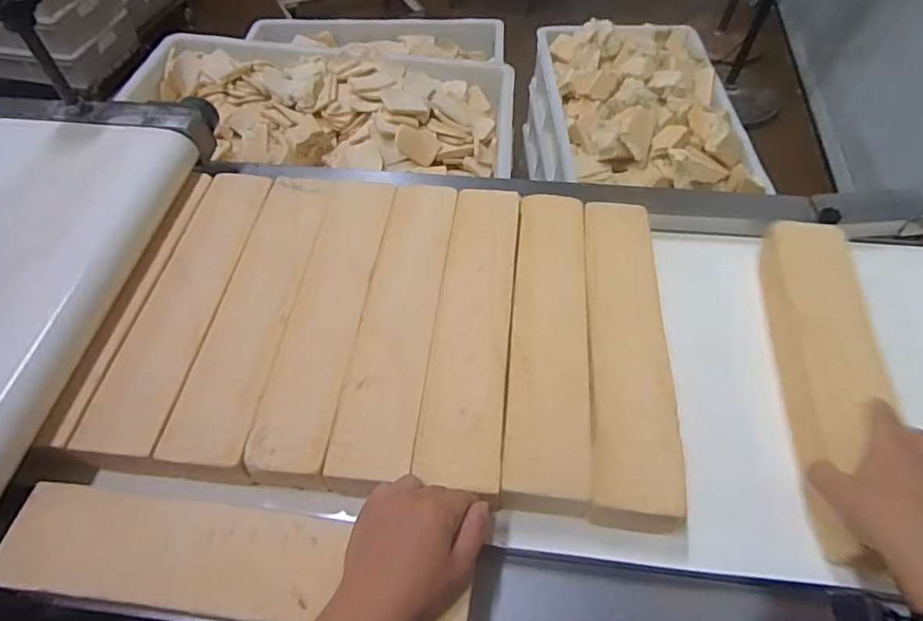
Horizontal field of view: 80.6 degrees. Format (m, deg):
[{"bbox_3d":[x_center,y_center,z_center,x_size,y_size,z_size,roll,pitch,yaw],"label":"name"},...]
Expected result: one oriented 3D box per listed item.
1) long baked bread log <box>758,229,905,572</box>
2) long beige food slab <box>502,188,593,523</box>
[{"bbox_3d":[0.355,0.059,0.528,0.073,0.064,0.344,9,60,7],"label":"long baked bread log"},{"bbox_3d":[0.089,0.026,0.563,0.078,0.049,0.357,5,53,4],"label":"long beige food slab"}]

